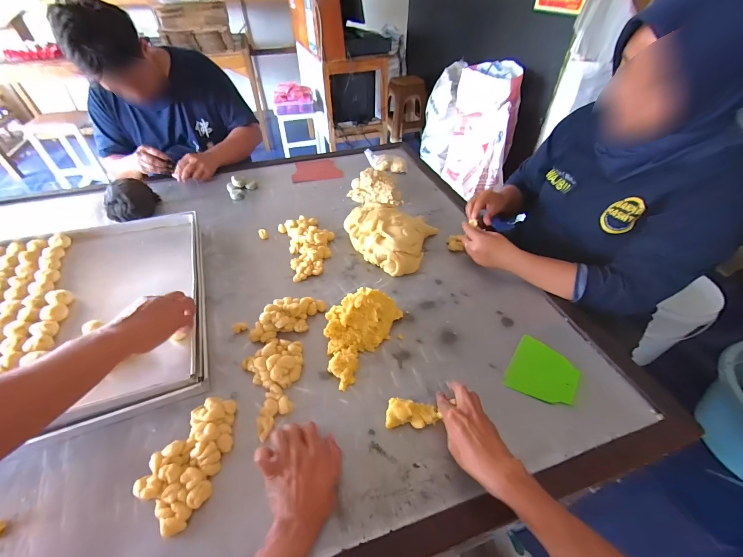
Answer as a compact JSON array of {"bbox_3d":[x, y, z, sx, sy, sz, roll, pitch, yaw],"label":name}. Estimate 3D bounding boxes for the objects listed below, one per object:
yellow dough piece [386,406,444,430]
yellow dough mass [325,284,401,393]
[{"bbox_3d":[0.064,0.213,0.508,0.079,0.026,0.038,6,44,-7],"label":"yellow dough piece"},{"bbox_3d":[-0.033,0.088,0.605,0.105,0.080,0.188,25,50,25],"label":"yellow dough mass"}]

